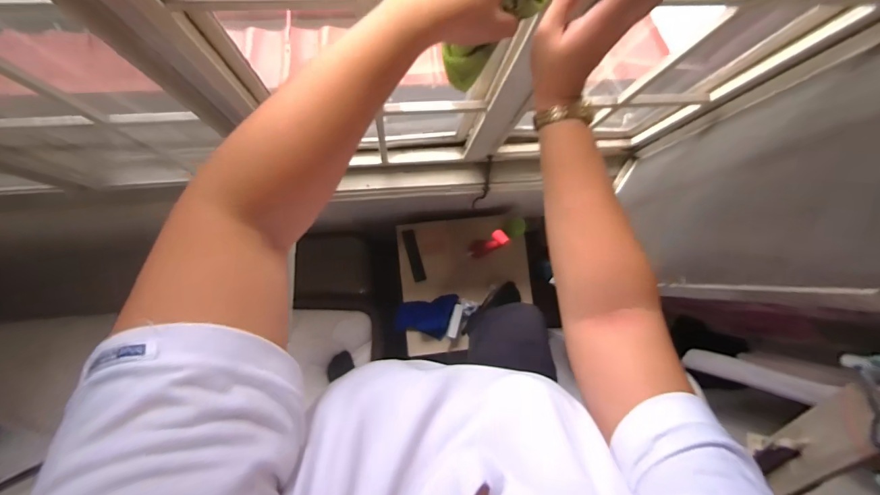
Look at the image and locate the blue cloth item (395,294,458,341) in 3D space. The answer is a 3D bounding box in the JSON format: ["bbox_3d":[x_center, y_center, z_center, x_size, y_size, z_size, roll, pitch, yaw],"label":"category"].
[{"bbox_3d":[-0.048,0.206,1.257,0.169,0.077,0.155,14,84,-5],"label":"blue cloth item"}]

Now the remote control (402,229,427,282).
[{"bbox_3d":[-0.079,0.026,1.252,0.038,0.012,0.161,-15,87,-7],"label":"remote control"}]

